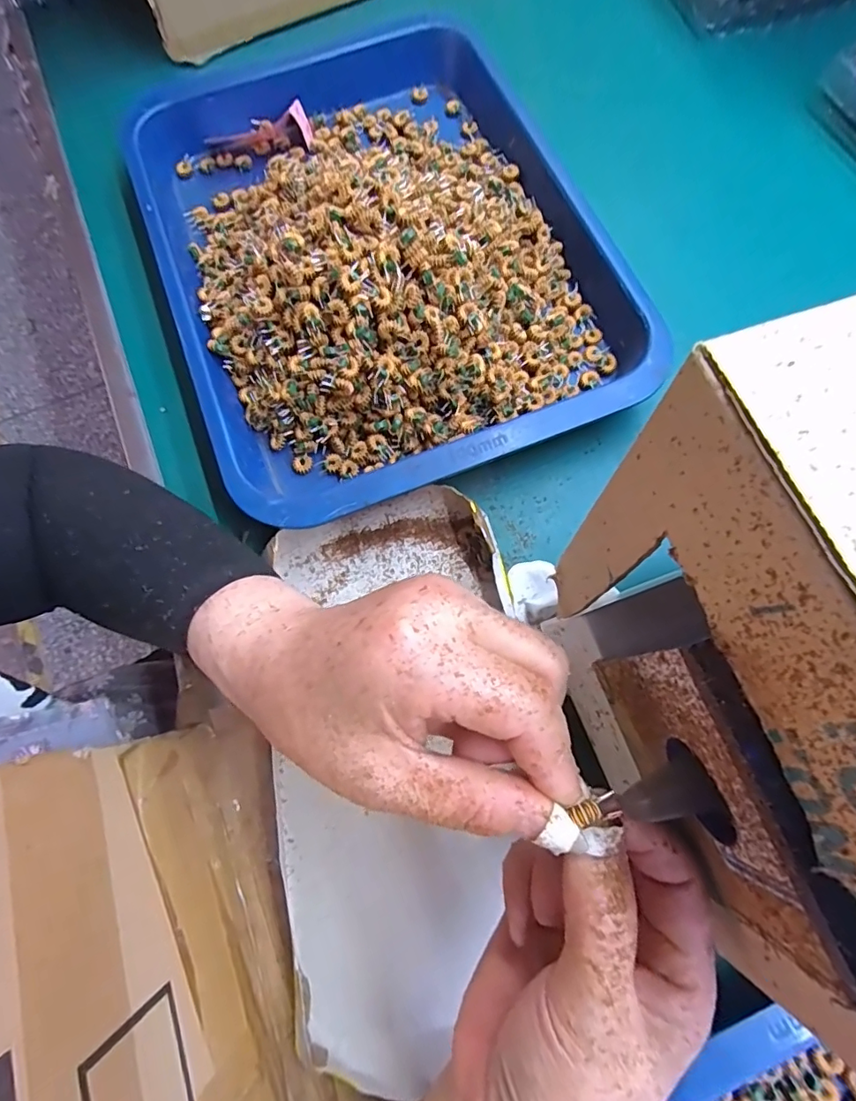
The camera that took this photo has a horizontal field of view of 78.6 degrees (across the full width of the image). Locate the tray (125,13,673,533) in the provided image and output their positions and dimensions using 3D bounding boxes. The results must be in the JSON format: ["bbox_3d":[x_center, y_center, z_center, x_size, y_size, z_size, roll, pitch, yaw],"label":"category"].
[{"bbox_3d":[-0.042,-0.218,0.357,0.277,0.079,0.375,-19,74,-2],"label":"tray"}]

